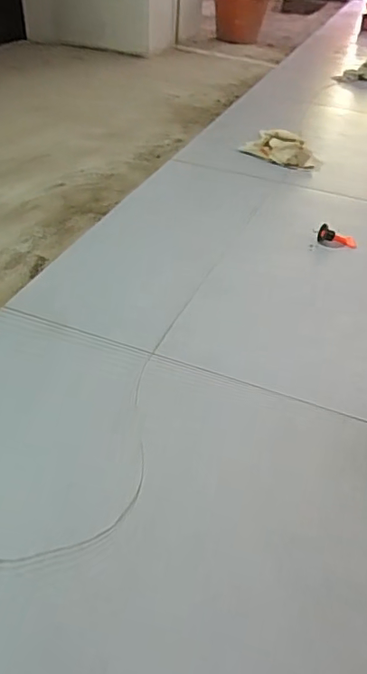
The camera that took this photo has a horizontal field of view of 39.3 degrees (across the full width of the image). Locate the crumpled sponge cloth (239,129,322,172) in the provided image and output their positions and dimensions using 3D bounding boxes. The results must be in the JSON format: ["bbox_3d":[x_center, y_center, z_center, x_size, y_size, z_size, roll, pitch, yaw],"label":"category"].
[{"bbox_3d":[0.230,-0.436,1.175,0.188,0.049,0.121,30,46,27],"label":"crumpled sponge cloth"}]

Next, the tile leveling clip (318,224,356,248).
[{"bbox_3d":[0.267,-0.173,0.892,0.067,0.025,0.030,15,39,-9],"label":"tile leveling clip"}]

